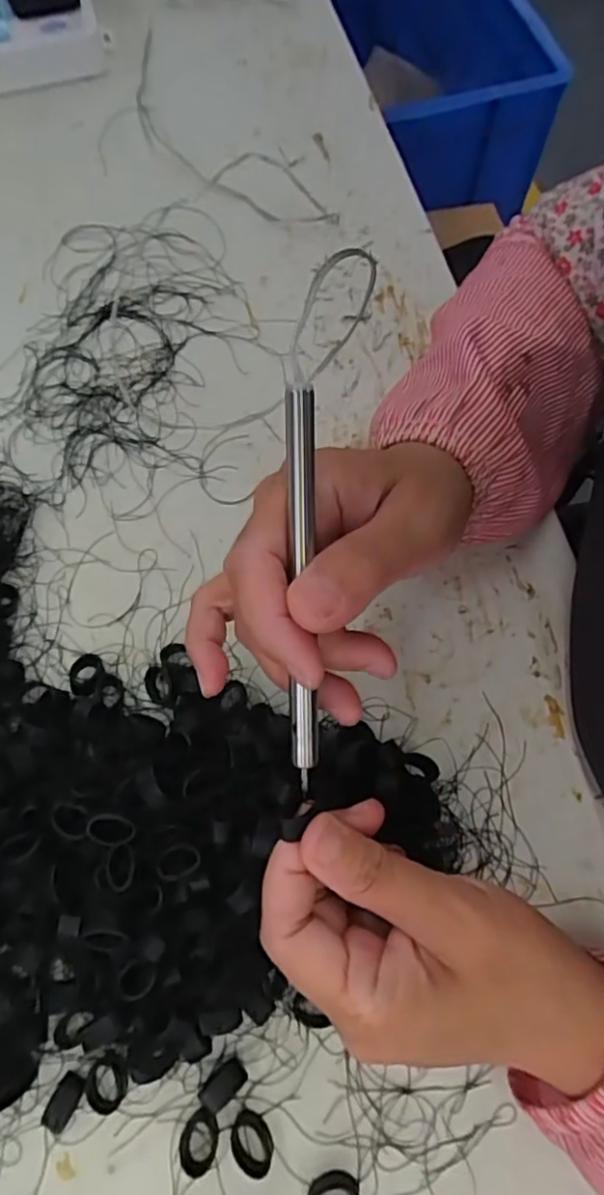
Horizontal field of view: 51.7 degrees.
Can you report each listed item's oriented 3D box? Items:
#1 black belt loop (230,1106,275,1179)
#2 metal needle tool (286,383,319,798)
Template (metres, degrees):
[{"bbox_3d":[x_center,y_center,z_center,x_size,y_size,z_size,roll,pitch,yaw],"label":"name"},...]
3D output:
[{"bbox_3d":[-0.022,0.229,0.262,0.016,0.005,0.022,-21,72,-6],"label":"black belt loop"},{"bbox_3d":[0.000,0.001,0.202,0.009,0.005,0.132,0,104,1],"label":"metal needle tool"}]

